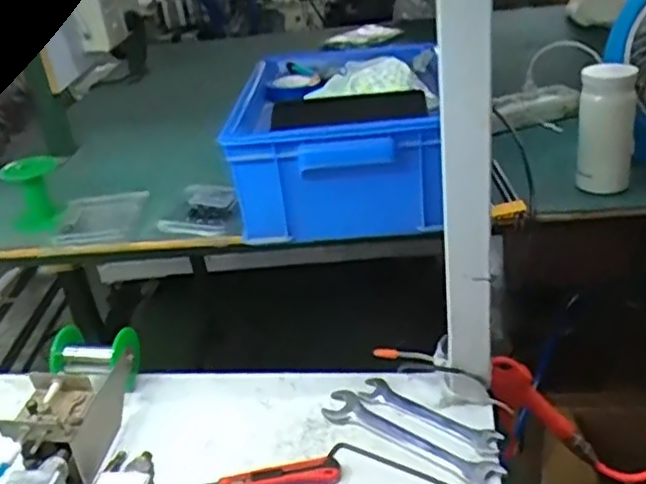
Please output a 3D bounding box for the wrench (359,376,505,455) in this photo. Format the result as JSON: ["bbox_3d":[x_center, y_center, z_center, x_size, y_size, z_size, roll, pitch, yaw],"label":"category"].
[{"bbox_3d":[0.107,0.173,0.689,0.158,0.006,0.027,19,38,37],"label":"wrench"}]

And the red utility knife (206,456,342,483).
[{"bbox_3d":[-0.061,0.224,0.639,0.154,0.015,0.030,-7,29,-2],"label":"red utility knife"}]

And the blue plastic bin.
[{"bbox_3d":[0.019,-0.140,0.819,0.213,0.152,0.316,-3,30,6],"label":"blue plastic bin"}]

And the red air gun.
[{"bbox_3d":[0.229,0.178,0.763,0.057,0.132,0.023,-39,16,28],"label":"red air gun"}]

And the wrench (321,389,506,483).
[{"bbox_3d":[0.082,0.193,0.660,0.197,0.006,0.039,19,38,37],"label":"wrench"}]

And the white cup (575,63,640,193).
[{"bbox_3d":[0.318,-0.129,0.762,0.058,0.143,0.069,7,32,23],"label":"white cup"}]

